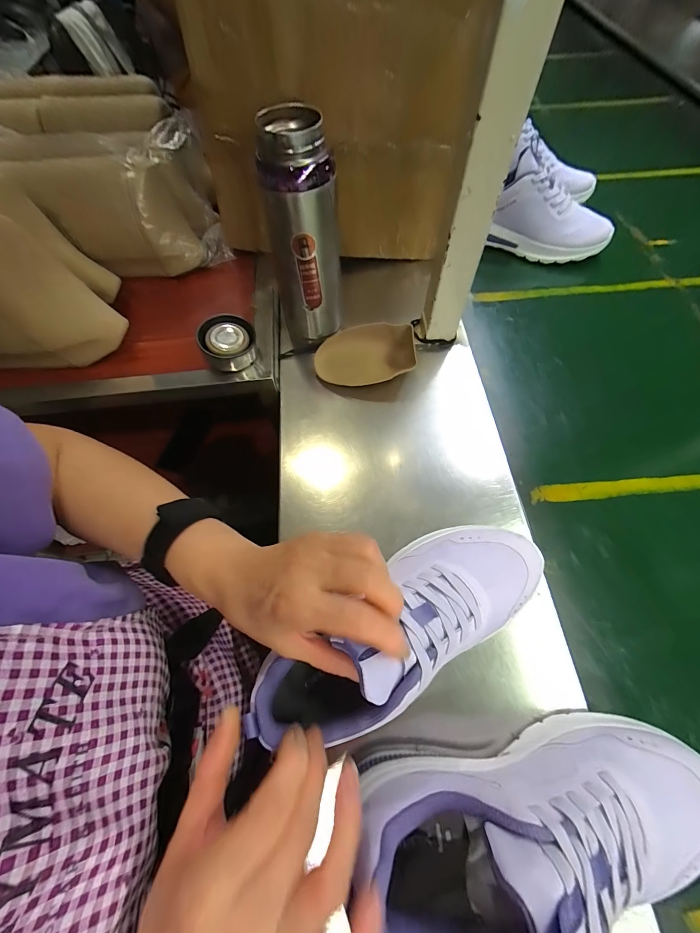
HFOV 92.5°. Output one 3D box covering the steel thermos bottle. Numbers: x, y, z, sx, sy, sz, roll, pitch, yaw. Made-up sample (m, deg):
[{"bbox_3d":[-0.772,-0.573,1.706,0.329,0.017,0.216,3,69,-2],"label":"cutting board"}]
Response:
[{"bbox_3d":[-0.053,-0.244,0.381,0.079,0.210,0.073,-10,64,-2],"label":"steel thermos bottle"}]

